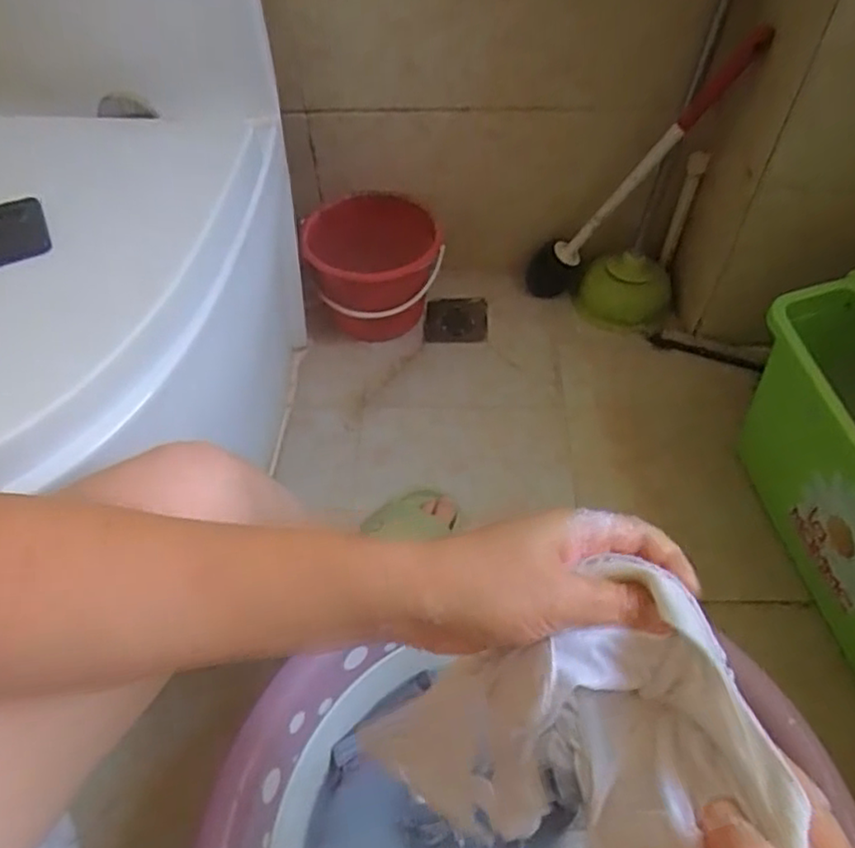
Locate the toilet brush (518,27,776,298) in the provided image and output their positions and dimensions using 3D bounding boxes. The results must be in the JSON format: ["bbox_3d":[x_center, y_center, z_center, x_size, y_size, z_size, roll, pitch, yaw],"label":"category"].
[{"bbox_3d":[0.302,-0.355,0.959,0.068,0.474,0.067,23,52,-16],"label":"toilet brush"}]

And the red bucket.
[{"bbox_3d":[-0.086,-0.238,1.029,0.182,0.186,0.177,-1,53,1],"label":"red bucket"}]

